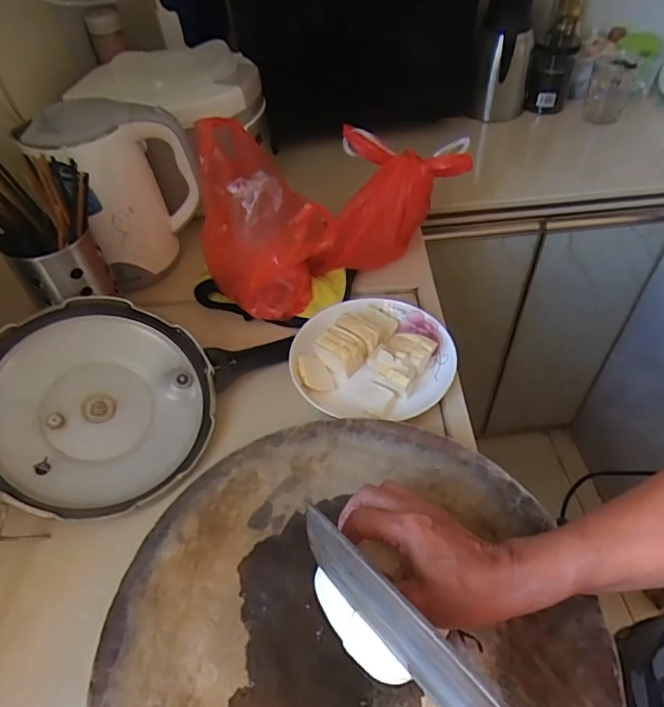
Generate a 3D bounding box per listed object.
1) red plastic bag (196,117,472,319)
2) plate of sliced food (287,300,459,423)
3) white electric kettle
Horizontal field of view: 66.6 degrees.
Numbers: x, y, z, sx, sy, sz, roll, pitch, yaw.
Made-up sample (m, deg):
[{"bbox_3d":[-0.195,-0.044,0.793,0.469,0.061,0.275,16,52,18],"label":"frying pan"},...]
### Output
[{"bbox_3d":[0.004,-0.181,0.663,0.327,0.228,0.148,-22,50,-15],"label":"red plastic bag"},{"bbox_3d":[0.047,0.001,0.628,0.195,0.045,0.179,-19,50,-13],"label":"plate of sliced food"},{"bbox_3d":[-0.298,-0.235,0.718,0.184,0.216,0.124,-36,55,-25],"label":"white electric kettle"}]

